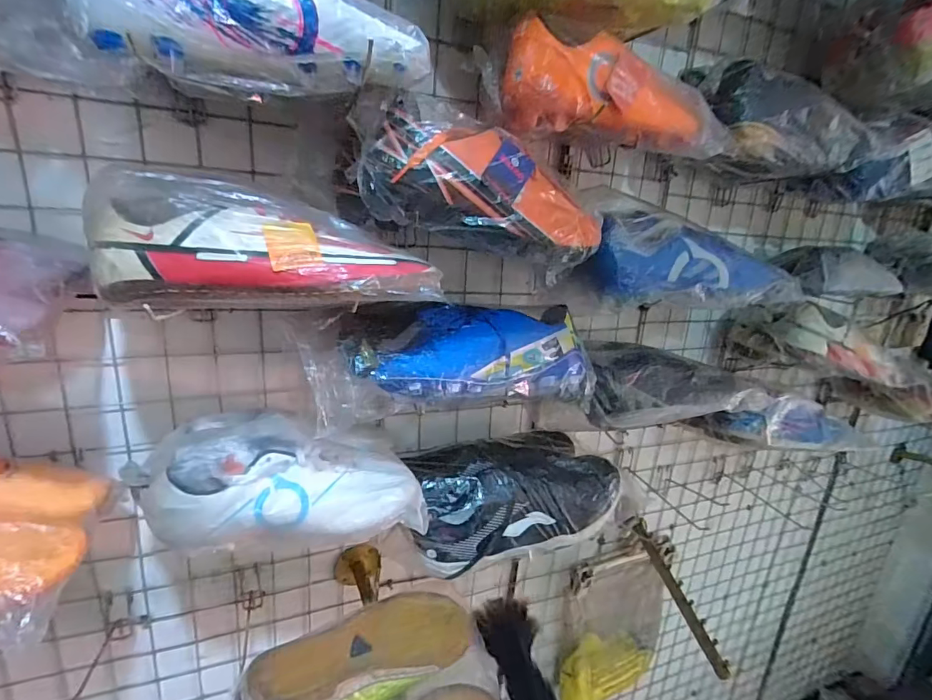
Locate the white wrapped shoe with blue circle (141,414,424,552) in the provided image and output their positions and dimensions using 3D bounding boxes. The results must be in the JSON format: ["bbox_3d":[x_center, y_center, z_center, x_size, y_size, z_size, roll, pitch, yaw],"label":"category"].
[{"bbox_3d":[-0.176,0.125,0.471,0.257,0.095,0.120,0,17,-18],"label":"white wrapped shoe with blue circle"}]

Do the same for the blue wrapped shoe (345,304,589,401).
[{"bbox_3d":[0.009,0.002,0.510,0.280,0.089,0.089,-3,18,-27],"label":"blue wrapped shoe"}]

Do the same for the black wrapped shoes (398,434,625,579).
[{"bbox_3d":[0.053,0.185,0.596,0.245,0.104,0.148,-1,17,-20],"label":"black wrapped shoes"}]

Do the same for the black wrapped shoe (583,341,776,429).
[{"bbox_3d":[0.288,0.049,0.624,0.264,0.086,0.079,3,16,-8],"label":"black wrapped shoe"}]

